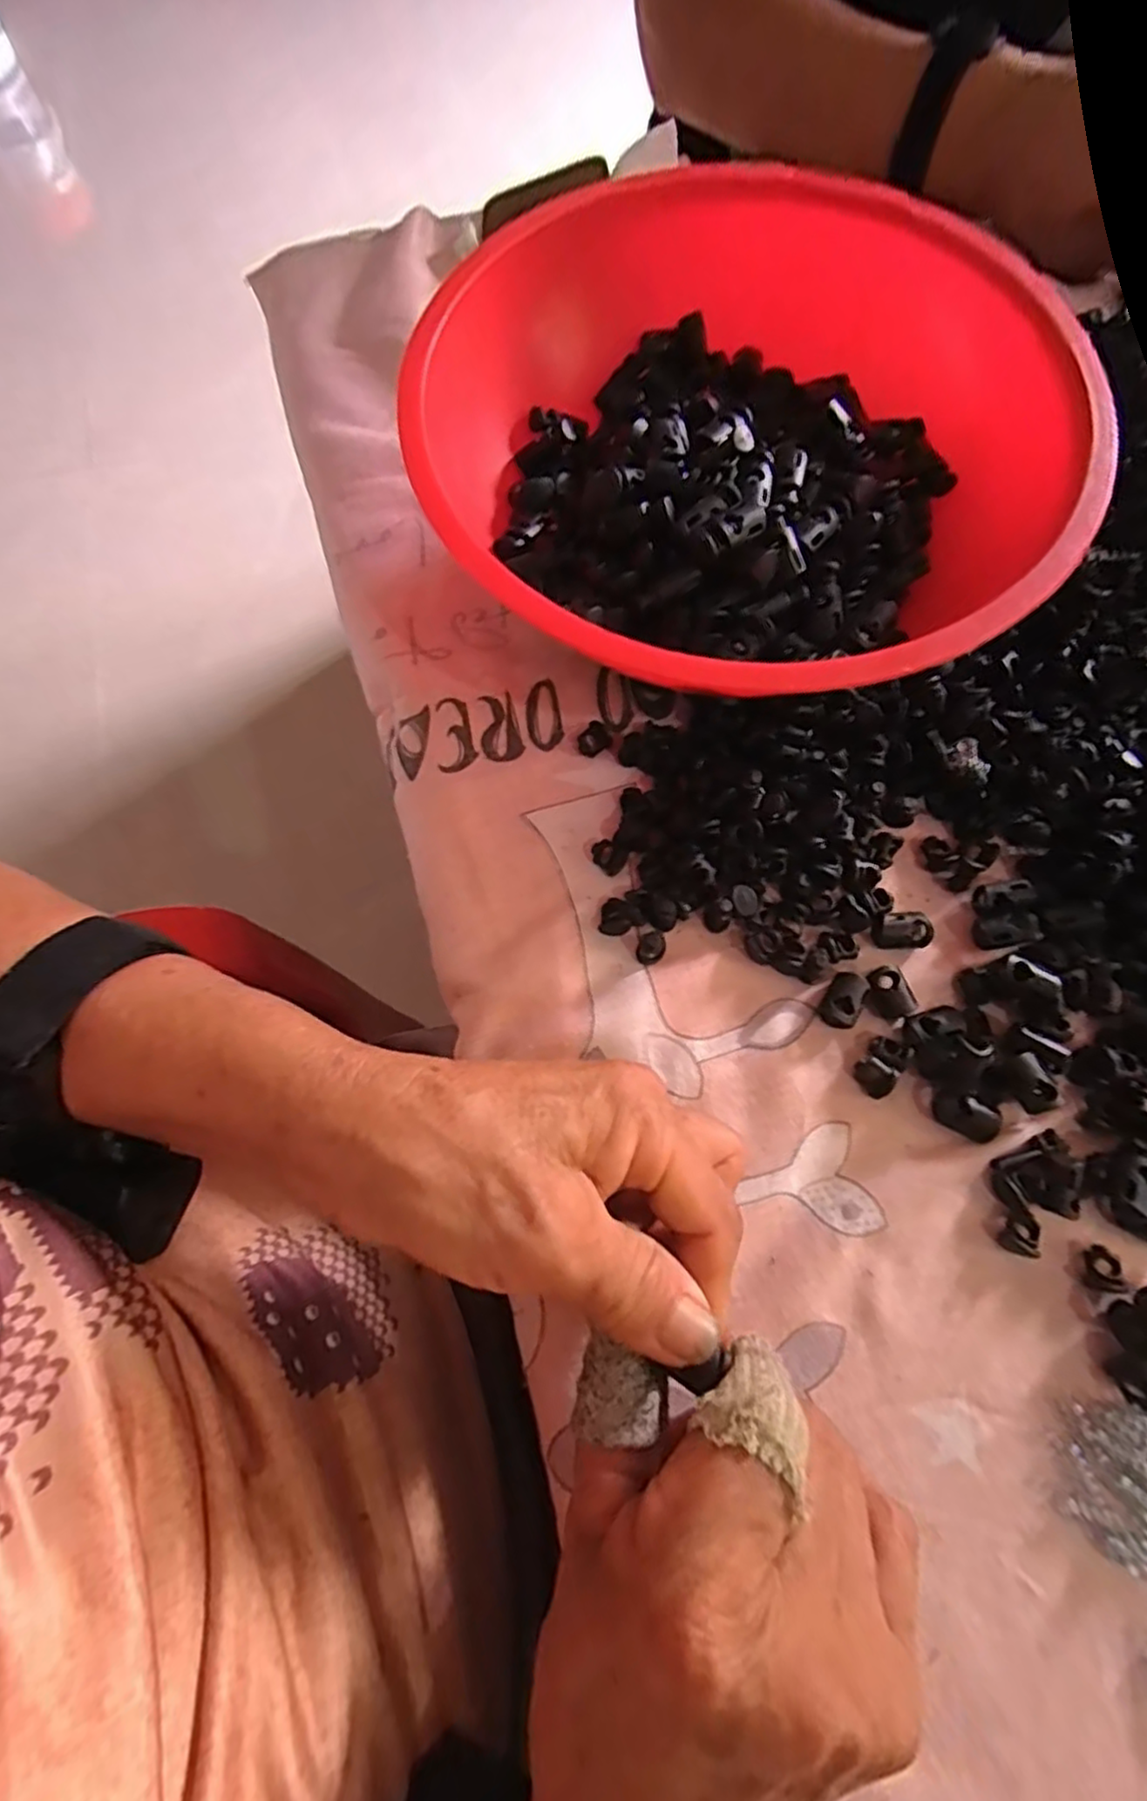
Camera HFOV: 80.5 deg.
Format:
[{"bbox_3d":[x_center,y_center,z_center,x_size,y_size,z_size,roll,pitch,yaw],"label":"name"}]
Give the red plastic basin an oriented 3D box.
[{"bbox_3d":[0.074,-0.182,0.284,0.234,0.087,0.242,0,71,-1],"label":"red plastic basin"}]

